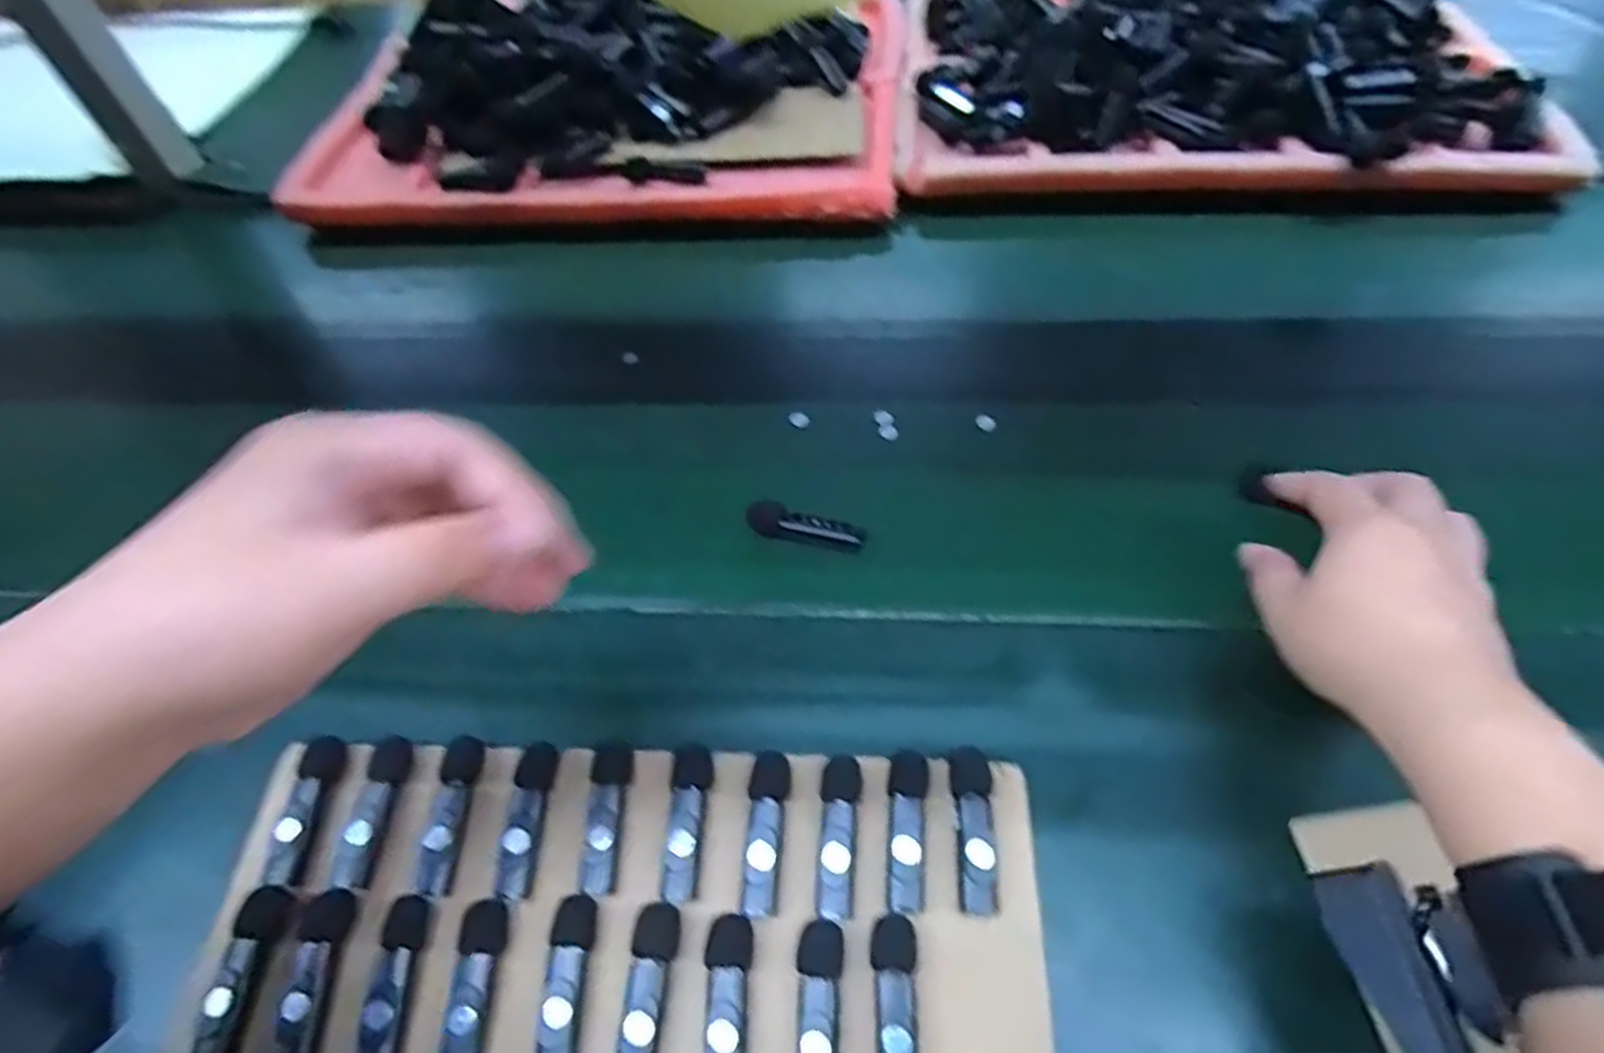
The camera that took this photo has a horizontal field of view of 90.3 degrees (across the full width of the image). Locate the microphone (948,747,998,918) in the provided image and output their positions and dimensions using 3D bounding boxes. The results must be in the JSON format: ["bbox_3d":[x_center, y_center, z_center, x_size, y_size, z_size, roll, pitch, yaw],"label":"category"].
[{"bbox_3d":[0.074,0.129,0.343,0.018,0.013,0.066,0,53,4],"label":"microphone"}]

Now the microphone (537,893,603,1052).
[{"bbox_3d":[-0.094,0.180,0.314,0.017,0.011,0.063,0,53,4],"label":"microphone"}]

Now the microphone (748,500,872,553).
[{"bbox_3d":[0.002,0.003,0.454,0.069,0.022,0.017,14,56,15],"label":"microphone"}]

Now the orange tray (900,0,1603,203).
[{"bbox_3d":[0.330,-0.382,0.658,0.488,0.066,0.294,4,54,7],"label":"orange tray"}]

